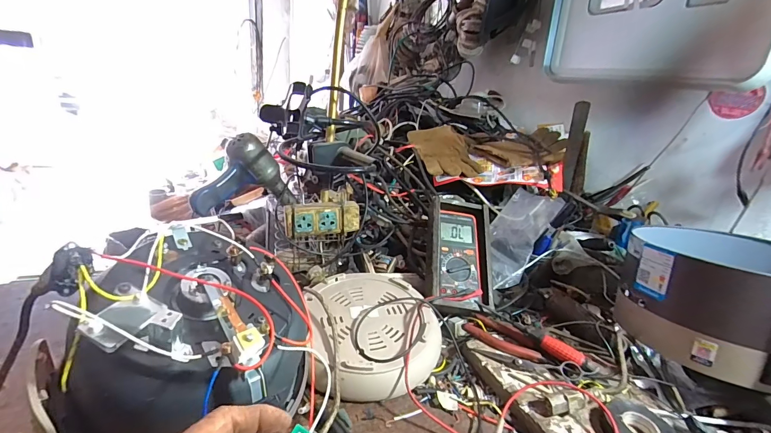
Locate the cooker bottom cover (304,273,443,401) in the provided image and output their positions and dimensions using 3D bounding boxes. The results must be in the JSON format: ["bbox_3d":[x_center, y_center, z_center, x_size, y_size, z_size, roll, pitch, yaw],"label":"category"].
[{"bbox_3d":[-0.020,0.162,0.532,0.199,0.048,0.210,1,23,-13],"label":"cooker bottom cover"}]

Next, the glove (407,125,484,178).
[{"bbox_3d":[0.152,-0.175,0.940,0.138,0.024,0.258,-12,41,-8],"label":"glove"}]

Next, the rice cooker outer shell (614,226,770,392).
[{"bbox_3d":[0.506,0.113,0.550,0.243,0.158,0.295,24,28,38],"label":"rice cooker outer shell"}]

